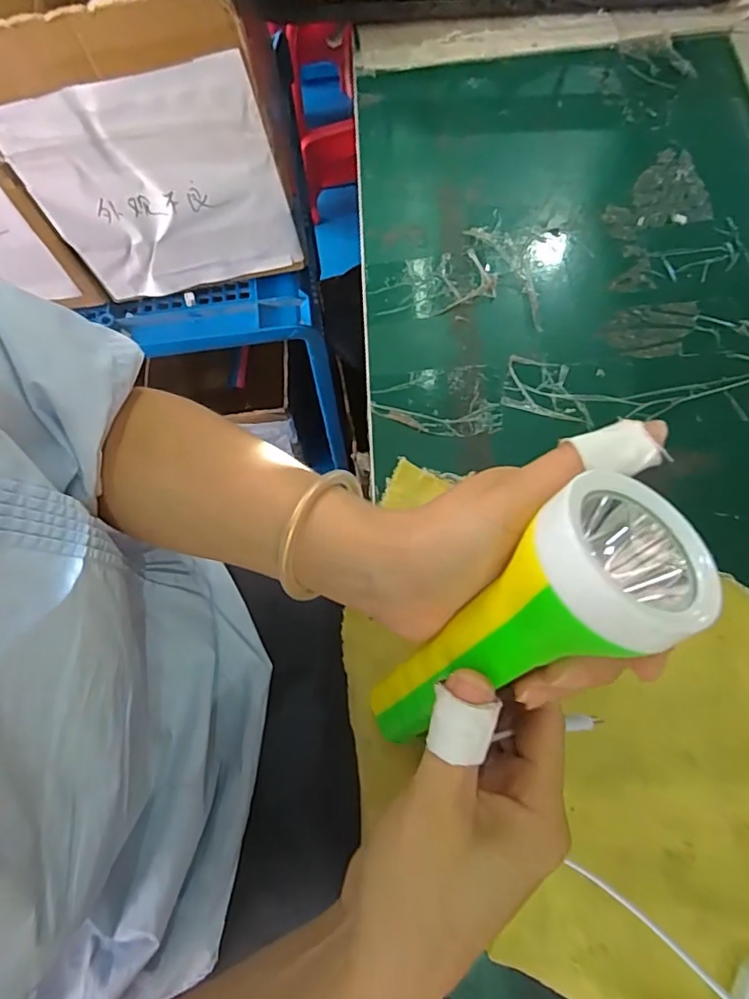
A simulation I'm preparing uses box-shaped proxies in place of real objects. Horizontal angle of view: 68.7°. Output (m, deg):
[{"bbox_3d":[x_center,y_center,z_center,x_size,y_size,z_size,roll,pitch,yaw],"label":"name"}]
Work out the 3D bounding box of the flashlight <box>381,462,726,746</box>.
[{"bbox_3d":[0.045,0.055,0.206,0.049,0.158,0.048,-27,71,-44],"label":"flashlight"}]

